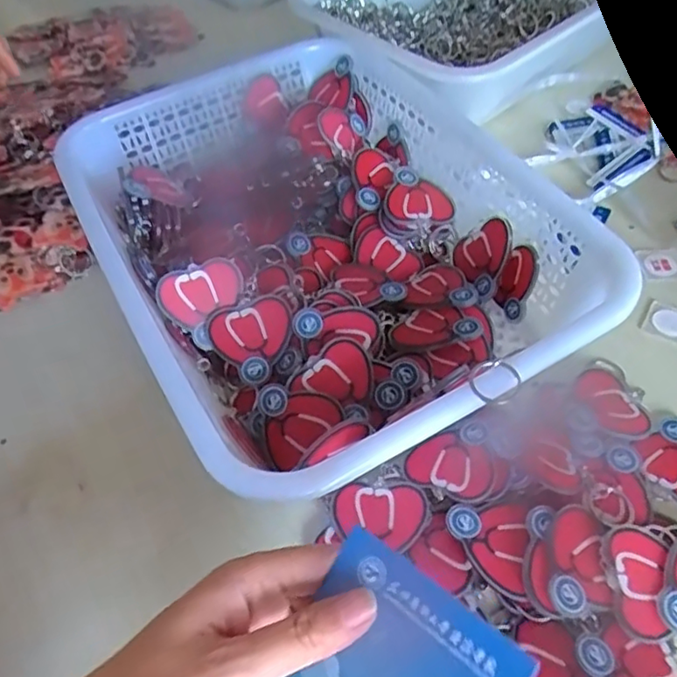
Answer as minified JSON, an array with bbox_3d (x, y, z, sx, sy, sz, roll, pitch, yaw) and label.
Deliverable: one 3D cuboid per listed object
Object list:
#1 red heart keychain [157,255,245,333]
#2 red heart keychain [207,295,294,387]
[{"bbox_3d":[-0.087,-0.030,0.388,0.053,0.039,0.009,-32,19,-7],"label":"red heart keychain"},{"bbox_3d":[-0.052,-0.004,0.387,0.051,0.008,0.051,-43,77,-10],"label":"red heart keychain"}]

